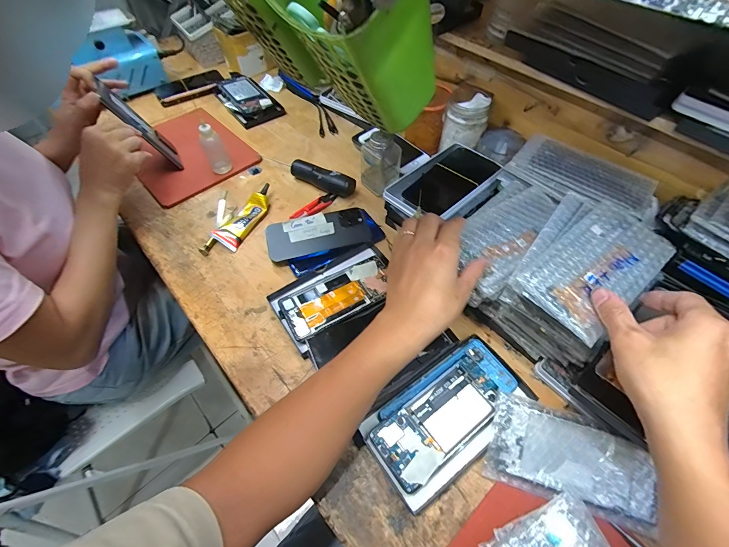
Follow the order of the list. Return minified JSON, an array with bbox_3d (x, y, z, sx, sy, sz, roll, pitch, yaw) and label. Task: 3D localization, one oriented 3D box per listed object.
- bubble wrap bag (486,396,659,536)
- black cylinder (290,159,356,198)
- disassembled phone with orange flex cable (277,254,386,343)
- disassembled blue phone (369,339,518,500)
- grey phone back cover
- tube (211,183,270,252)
[{"bbox_3d":[0.216,0.193,0.352,0.161,0.015,0.086,15,77,12],"label":"bubble wrap bag"},{"bbox_3d":[-0.077,-0.173,0.612,0.125,0.033,0.029,20,59,14],"label":"black cylinder"},{"bbox_3d":[-0.036,0.031,0.478,0.159,0.004,0.077,-27,60,-16],"label":"disassembled phone with orange flex cable"},{"bbox_3d":[0.094,0.154,0.393,0.183,0.018,0.081,-33,61,-19],"label":"disassembled blue phone"},{"bbox_3d":[-0.073,-0.064,0.541,0.159,0.013,0.077,-12,57,-7],"label":"grey phone back cover"},{"bbox_3d":[-0.198,-0.100,0.571,0.040,0.021,0.134,21,59,15],"label":"tube"}]

